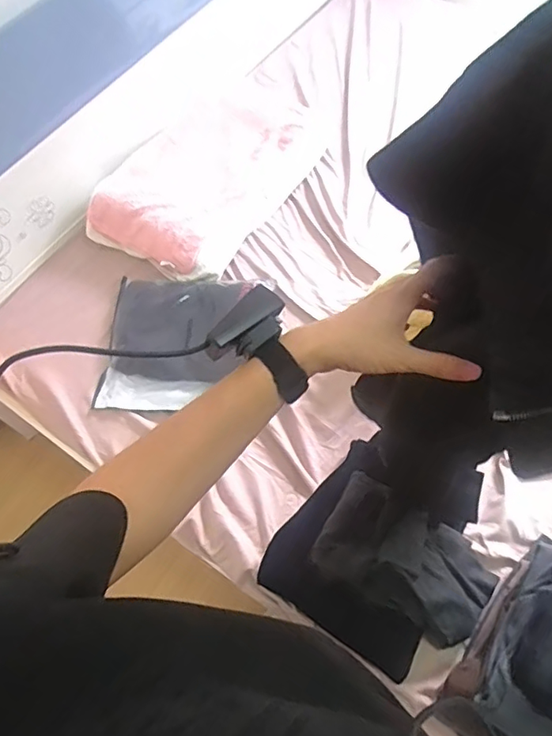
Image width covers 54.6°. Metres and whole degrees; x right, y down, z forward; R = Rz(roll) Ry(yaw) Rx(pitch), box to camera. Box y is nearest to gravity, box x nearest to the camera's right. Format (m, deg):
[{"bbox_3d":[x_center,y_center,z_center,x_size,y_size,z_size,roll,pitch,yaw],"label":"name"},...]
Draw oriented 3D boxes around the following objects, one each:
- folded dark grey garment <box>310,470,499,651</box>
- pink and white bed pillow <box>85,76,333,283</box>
[{"bbox_3d":[0.230,0.338,0.940,0.297,0.111,0.183,28,68,17],"label":"folded dark grey garment"},{"bbox_3d":[-0.153,-0.531,1.422,0.353,0.130,0.673,30,68,18],"label":"pink and white bed pillow"}]

